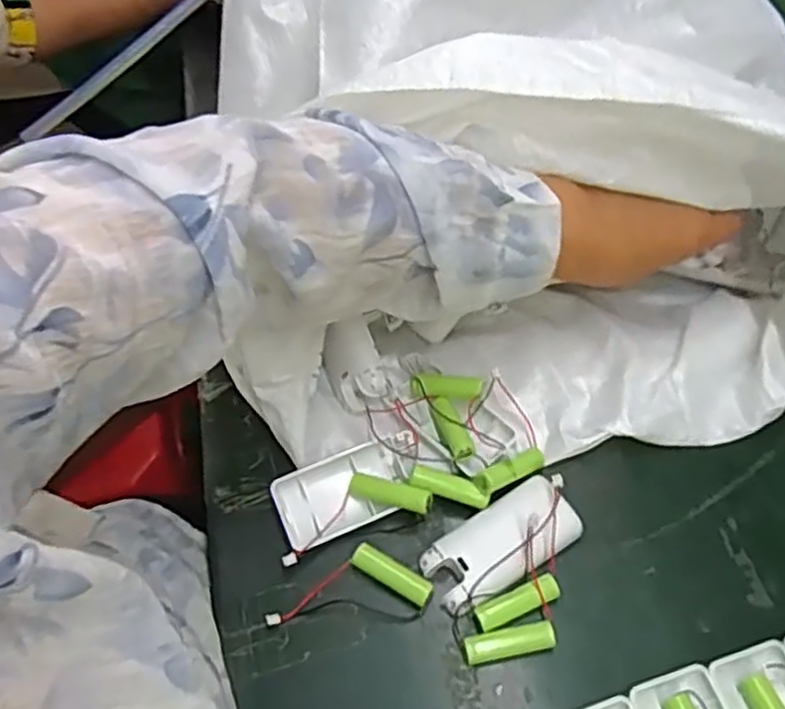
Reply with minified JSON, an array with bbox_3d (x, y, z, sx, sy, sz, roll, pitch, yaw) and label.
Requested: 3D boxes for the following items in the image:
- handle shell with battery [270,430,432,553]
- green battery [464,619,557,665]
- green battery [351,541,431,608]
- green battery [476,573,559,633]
[{"bbox_3d":[-0.026,0.086,0.452,0.089,0.020,0.050,-14,57,-8],"label":"handle shell with battery"},{"bbox_3d":[0.065,0.161,0.408,0.050,0.013,0.016,-10,57,-5],"label":"green battery"},{"bbox_3d":[0.000,0.130,0.430,0.051,0.012,0.014,28,62,18],"label":"green battery"},{"bbox_3d":[0.071,0.143,0.419,0.050,0.013,0.014,-20,58,-11],"label":"green battery"}]

